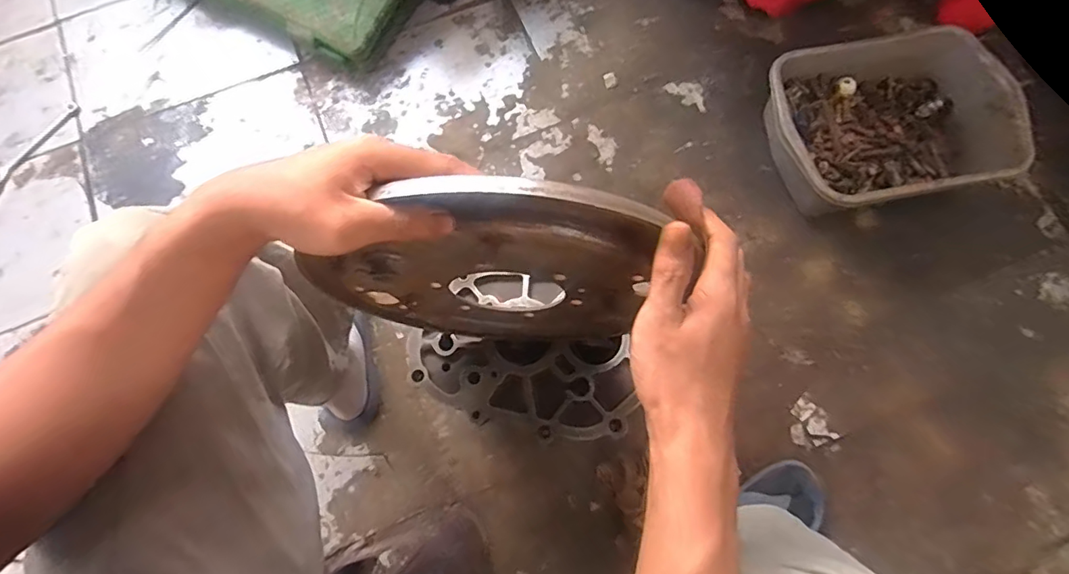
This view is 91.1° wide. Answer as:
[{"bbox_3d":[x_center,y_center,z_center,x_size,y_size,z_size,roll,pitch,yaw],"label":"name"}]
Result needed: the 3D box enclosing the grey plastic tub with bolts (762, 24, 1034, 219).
[{"bbox_3d":[0.534,-0.243,0.822,0.341,0.124,0.261,-9,75,-1],"label":"grey plastic tub with bolts"}]

